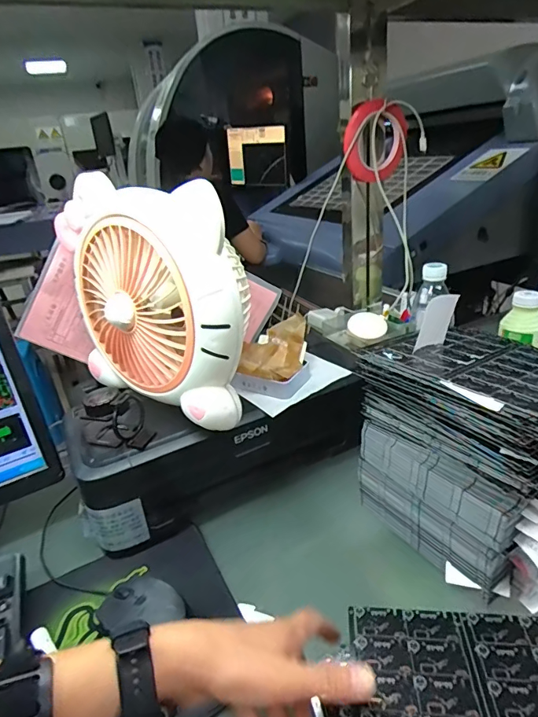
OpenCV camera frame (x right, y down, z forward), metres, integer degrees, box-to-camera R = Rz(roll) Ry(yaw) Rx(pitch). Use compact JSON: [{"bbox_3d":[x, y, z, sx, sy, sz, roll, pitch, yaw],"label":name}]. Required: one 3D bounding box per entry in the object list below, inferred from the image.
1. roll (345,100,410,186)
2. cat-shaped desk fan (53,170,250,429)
[{"bbox_3d":[0.169,-0.338,0.688,0.118,0.108,0.024,-46,33,0],"label":"roll"},{"bbox_3d":[-0.125,-0.073,0.506,0.255,0.225,0.121,15,33,36],"label":"cat-shaped desk fan"}]

